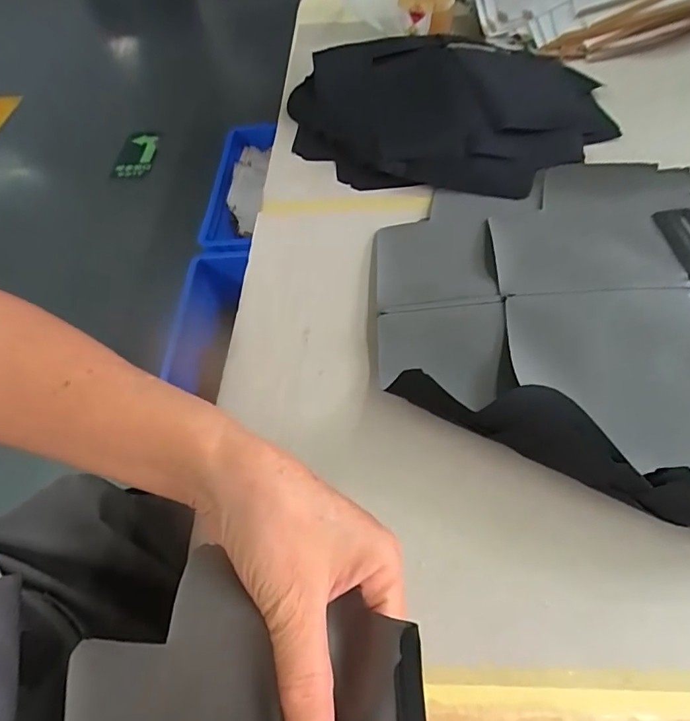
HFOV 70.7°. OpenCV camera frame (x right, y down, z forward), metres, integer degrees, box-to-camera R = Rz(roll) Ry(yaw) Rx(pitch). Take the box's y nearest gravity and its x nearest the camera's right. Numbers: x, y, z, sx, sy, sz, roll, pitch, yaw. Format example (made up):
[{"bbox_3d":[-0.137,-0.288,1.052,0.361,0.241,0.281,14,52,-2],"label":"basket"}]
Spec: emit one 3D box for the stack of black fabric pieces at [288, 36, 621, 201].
[{"bbox_3d":[0.101,-0.257,0.489,0.321,0.040,0.234,3,57,7],"label":"stack of black fabric pieces"}]

